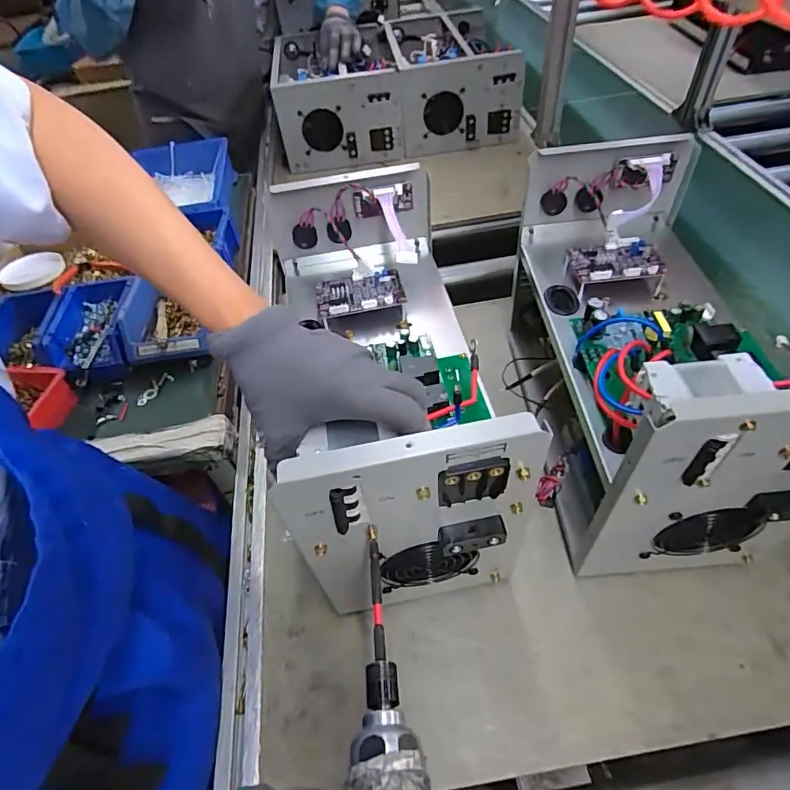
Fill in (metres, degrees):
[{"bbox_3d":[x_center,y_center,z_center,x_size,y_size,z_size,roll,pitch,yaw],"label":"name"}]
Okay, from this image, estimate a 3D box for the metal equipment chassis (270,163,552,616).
[{"bbox_3d":[-0.007,-0.013,0.506,0.183,0.265,0.383,-7,51,0],"label":"metal equipment chassis"}]

